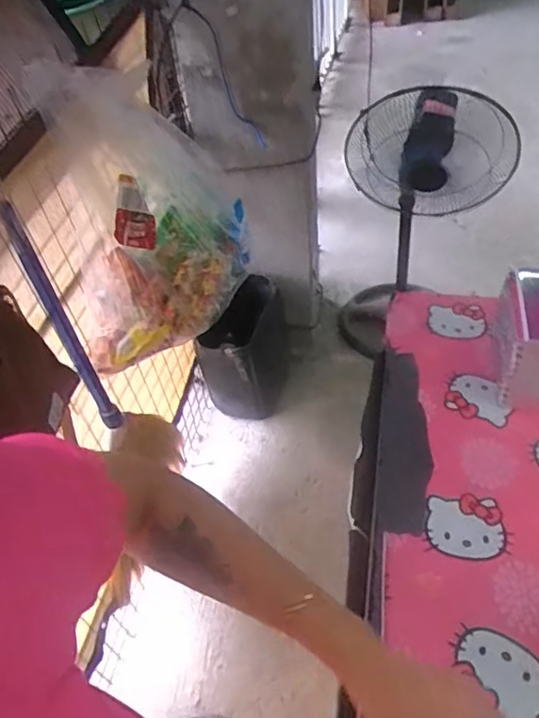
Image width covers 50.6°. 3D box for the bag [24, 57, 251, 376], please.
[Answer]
[{"bbox_3d":[-0.210,-0.260,1.013,0.319,0.405,0.309,-9,48,-2],"label":"bag"}]

